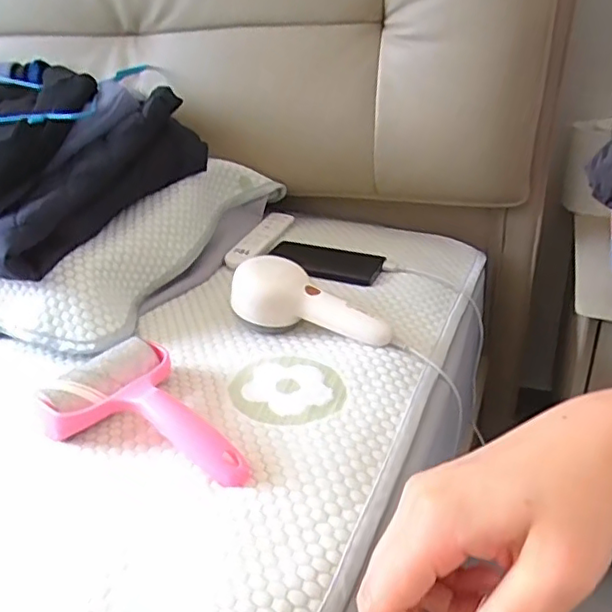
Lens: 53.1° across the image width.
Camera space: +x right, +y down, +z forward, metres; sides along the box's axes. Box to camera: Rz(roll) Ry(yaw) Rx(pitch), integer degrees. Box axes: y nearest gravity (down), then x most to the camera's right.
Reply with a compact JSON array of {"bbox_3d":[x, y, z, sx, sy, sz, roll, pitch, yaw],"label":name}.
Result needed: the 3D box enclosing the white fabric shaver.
[{"bbox_3d":[0.006,0.002,0.630,0.163,0.058,0.060,19,31,7],"label":"white fabric shaver"}]

